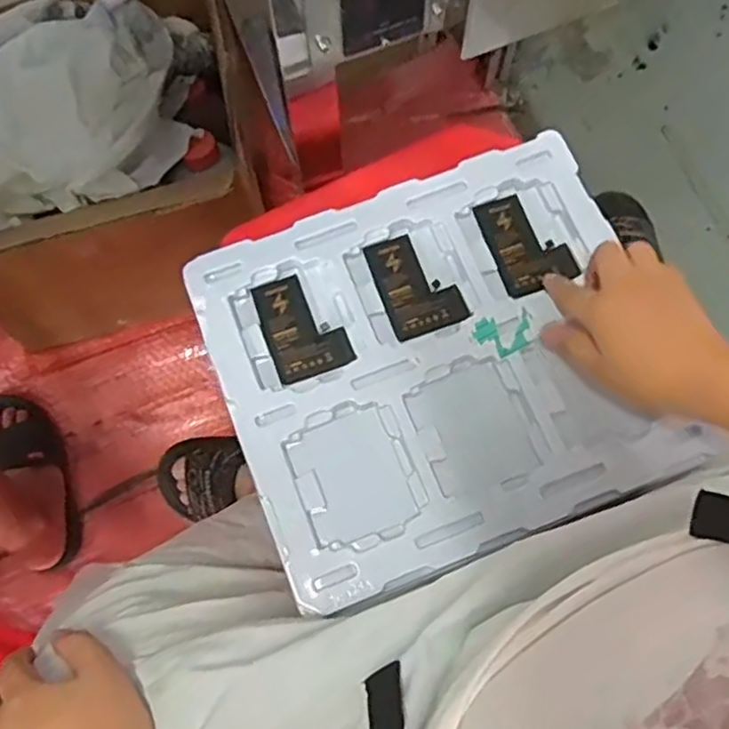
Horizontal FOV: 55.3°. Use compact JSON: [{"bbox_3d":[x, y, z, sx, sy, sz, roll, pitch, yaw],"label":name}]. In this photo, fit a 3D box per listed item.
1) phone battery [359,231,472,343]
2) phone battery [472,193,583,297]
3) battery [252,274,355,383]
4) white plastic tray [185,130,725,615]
[{"bbox_3d":[0.038,-0.062,0.529,0.056,0.005,0.081,-20,73,-5],"label":"phone battery"},{"bbox_3d":[0.123,-0.097,0.542,0.058,0.006,0.081,-23,73,-6],"label":"phone battery"},{"bbox_3d":[-0.046,-0.030,0.520,0.056,0.006,0.080,-21,73,-5],"label":"battery"},{"bbox_3d":[0.055,-0.007,0.509,0.305,0.015,0.272,-21,73,-5],"label":"white plastic tray"}]

